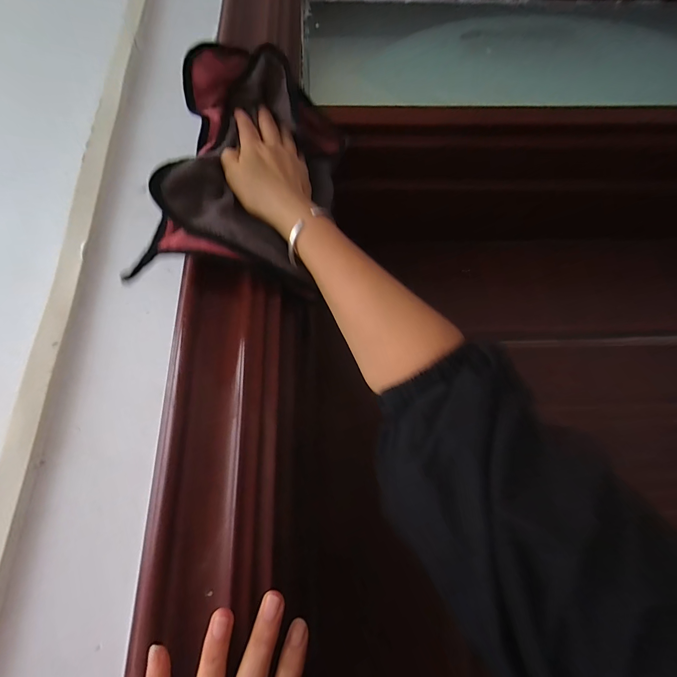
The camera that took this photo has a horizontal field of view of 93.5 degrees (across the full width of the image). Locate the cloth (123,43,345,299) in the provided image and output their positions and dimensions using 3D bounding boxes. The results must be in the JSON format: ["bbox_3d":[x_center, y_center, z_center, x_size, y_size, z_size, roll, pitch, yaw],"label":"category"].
[{"bbox_3d":[-0.074,-0.161,0.305,0.167,0.229,0.064,6,-22,-22],"label":"cloth"}]

